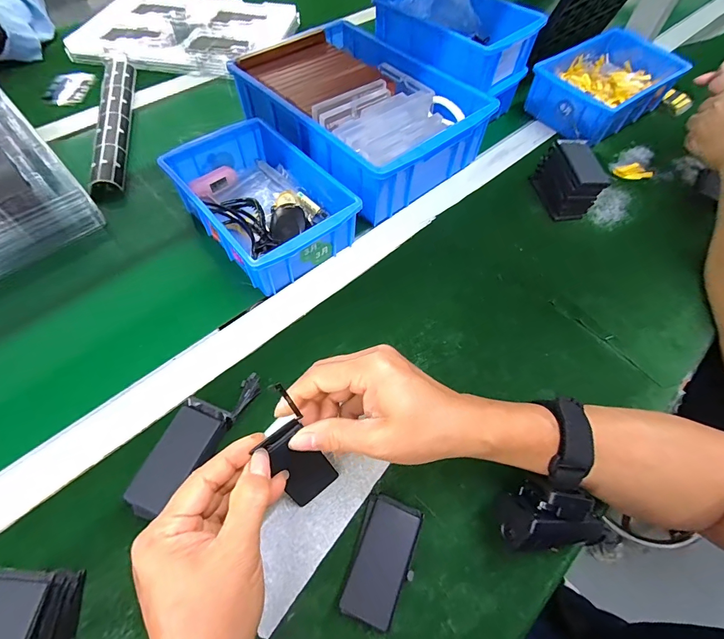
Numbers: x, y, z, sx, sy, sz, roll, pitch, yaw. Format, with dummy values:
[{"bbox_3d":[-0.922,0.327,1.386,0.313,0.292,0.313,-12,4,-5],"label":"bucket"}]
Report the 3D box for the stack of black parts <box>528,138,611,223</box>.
[{"bbox_3d":[0.255,-0.176,0.465,0.049,0.057,0.088,-6,59,-7],"label":"stack of black parts"}]

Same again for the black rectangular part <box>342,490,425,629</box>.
[{"bbox_3d":[0.015,0.171,0.269,0.035,0.011,0.076,21,60,10],"label":"black rectangular part"}]

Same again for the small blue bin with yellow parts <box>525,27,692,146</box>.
[{"bbox_3d":[0.362,-0.353,0.572,0.225,0.070,0.138,-32,65,-20],"label":"small blue bin with yellow parts"}]

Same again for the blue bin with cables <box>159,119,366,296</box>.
[{"bbox_3d":[-0.111,-0.136,0.420,0.136,0.059,0.201,-36,66,-21],"label":"blue bin with cables"}]

